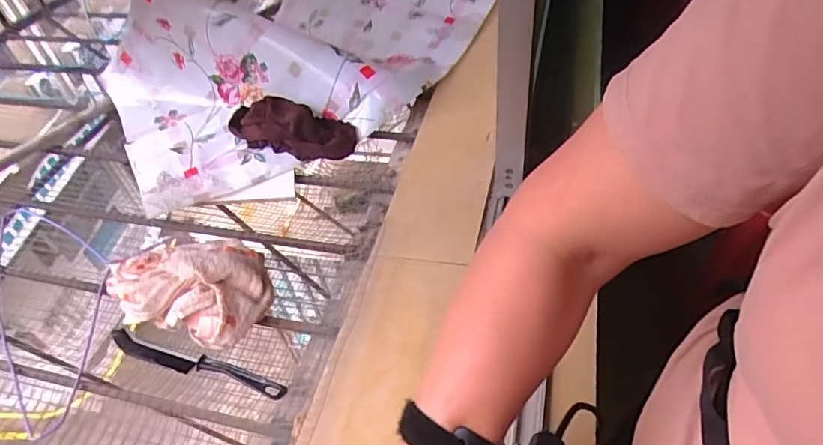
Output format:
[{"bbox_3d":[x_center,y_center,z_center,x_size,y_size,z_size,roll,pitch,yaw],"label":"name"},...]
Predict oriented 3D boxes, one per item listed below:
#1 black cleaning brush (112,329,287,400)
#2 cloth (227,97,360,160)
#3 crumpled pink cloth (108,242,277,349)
[{"bbox_3d":[-0.222,0.142,0.528,0.219,0.013,0.022,11,46,18],"label":"black cleaning brush"},{"bbox_3d":[-0.173,-0.133,0.734,0.187,0.049,0.077,5,45,12],"label":"cloth"},{"bbox_3d":[-0.230,0.059,0.568,0.161,0.067,0.126,11,46,18],"label":"crumpled pink cloth"}]

